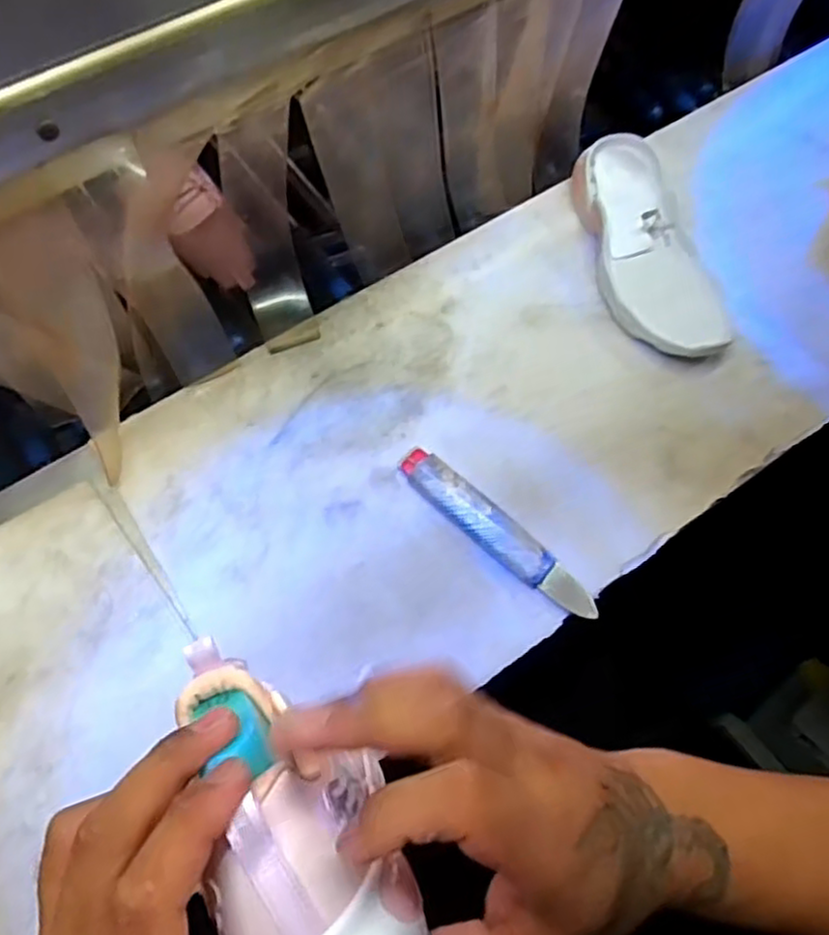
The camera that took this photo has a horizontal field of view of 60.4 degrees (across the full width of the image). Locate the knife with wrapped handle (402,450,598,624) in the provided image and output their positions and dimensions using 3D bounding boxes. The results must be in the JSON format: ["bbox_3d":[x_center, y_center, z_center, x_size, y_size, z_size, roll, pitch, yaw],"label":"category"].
[{"bbox_3d":[0.056,0.044,0.491,0.164,0.014,0.028,41,72,14],"label":"knife with wrapped handle"}]

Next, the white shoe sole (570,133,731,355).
[{"bbox_3d":[0.188,-0.174,0.573,0.089,0.035,0.210,-13,69,-7],"label":"white shoe sole"}]

